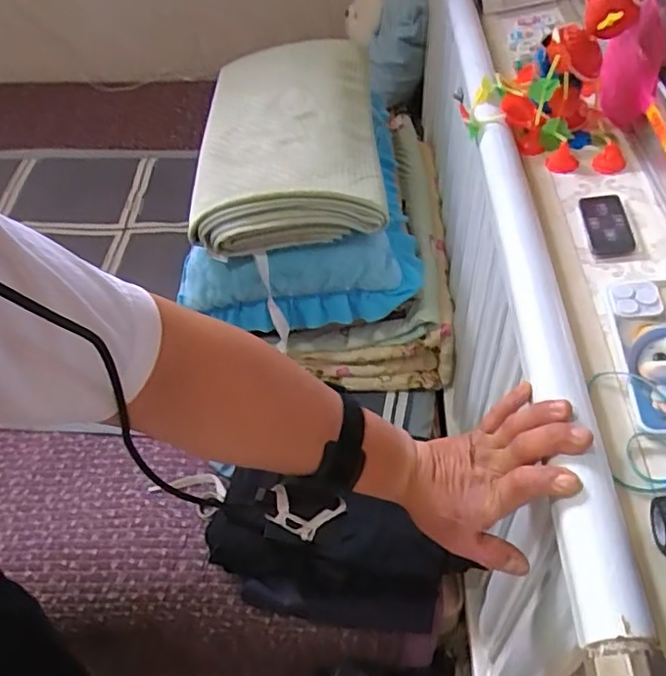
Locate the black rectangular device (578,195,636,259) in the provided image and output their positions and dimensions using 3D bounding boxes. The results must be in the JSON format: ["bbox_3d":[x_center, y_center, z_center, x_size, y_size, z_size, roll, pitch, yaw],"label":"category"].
[{"bbox_3d":[0.269,-0.111,0.609,0.041,0.012,0.079,3,50,8],"label":"black rectangular device"}]

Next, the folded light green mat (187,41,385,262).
[{"bbox_3d":[-0.071,-0.331,0.996,0.280,0.077,0.474,-3,49,3],"label":"folded light green mat"}]

